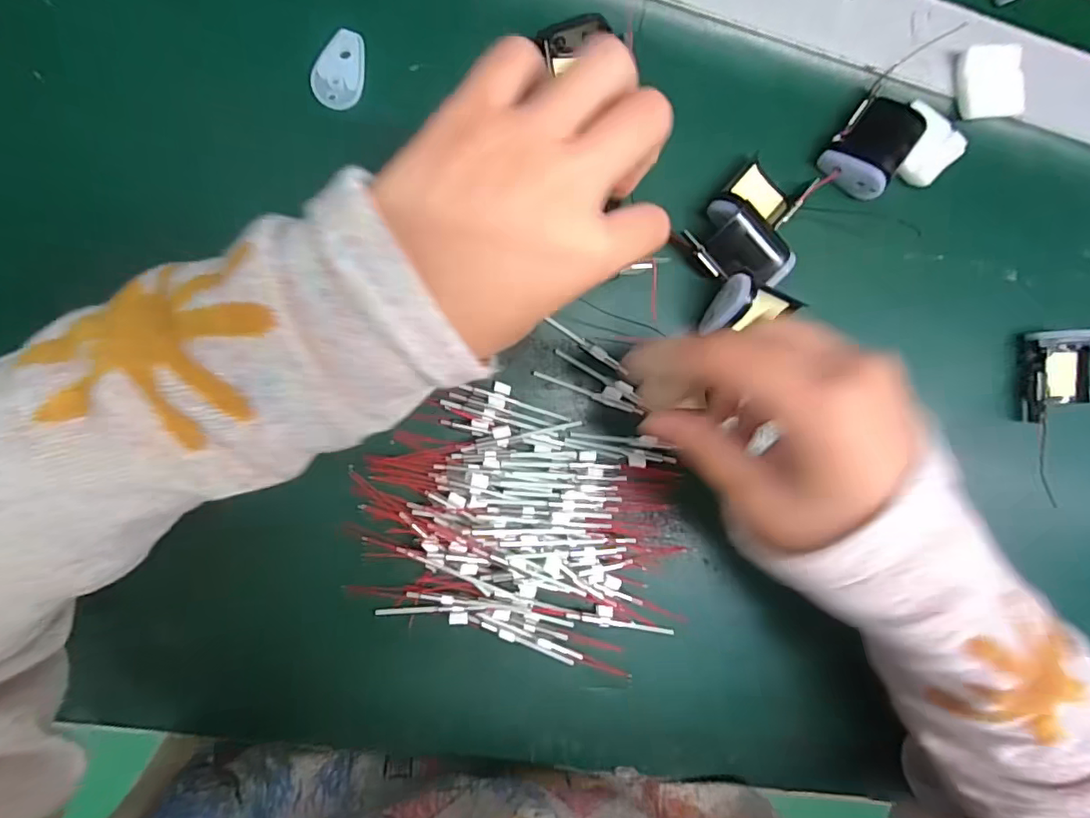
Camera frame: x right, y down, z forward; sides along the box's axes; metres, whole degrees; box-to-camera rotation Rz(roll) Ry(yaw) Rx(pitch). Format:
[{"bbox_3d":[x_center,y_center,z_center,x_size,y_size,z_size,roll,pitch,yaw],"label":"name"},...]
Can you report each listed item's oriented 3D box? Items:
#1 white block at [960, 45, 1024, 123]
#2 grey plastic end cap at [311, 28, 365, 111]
[{"bbox_3d":[0.243,-0.177,0.294,0.031,0.008,0.036,-7,93,-9],"label":"white block"},{"bbox_3d":[-0.096,-0.159,0.251,0.022,0.004,0.036,5,91,-9],"label":"grey plastic end cap"}]

